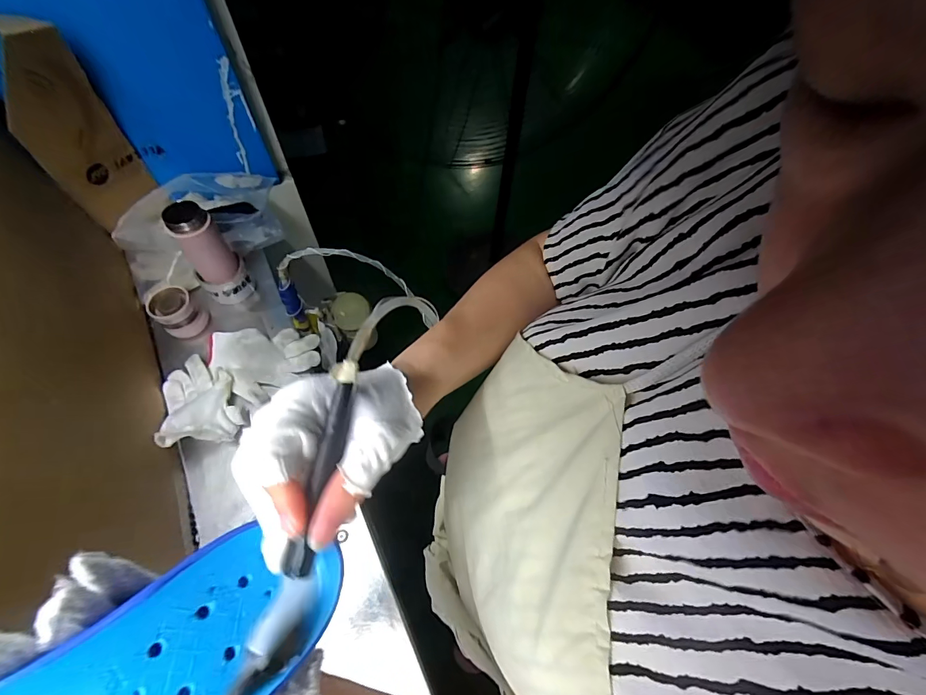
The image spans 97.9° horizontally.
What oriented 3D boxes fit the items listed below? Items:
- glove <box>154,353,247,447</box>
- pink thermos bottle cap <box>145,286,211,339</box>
[{"bbox_3d":[-0.404,0.072,0.607,0.098,0.052,0.158,-25,64,-15],"label":"glove"},{"bbox_3d":[-0.486,-0.060,0.686,0.061,0.073,0.064,1,60,-1],"label":"pink thermos bottle cap"}]

